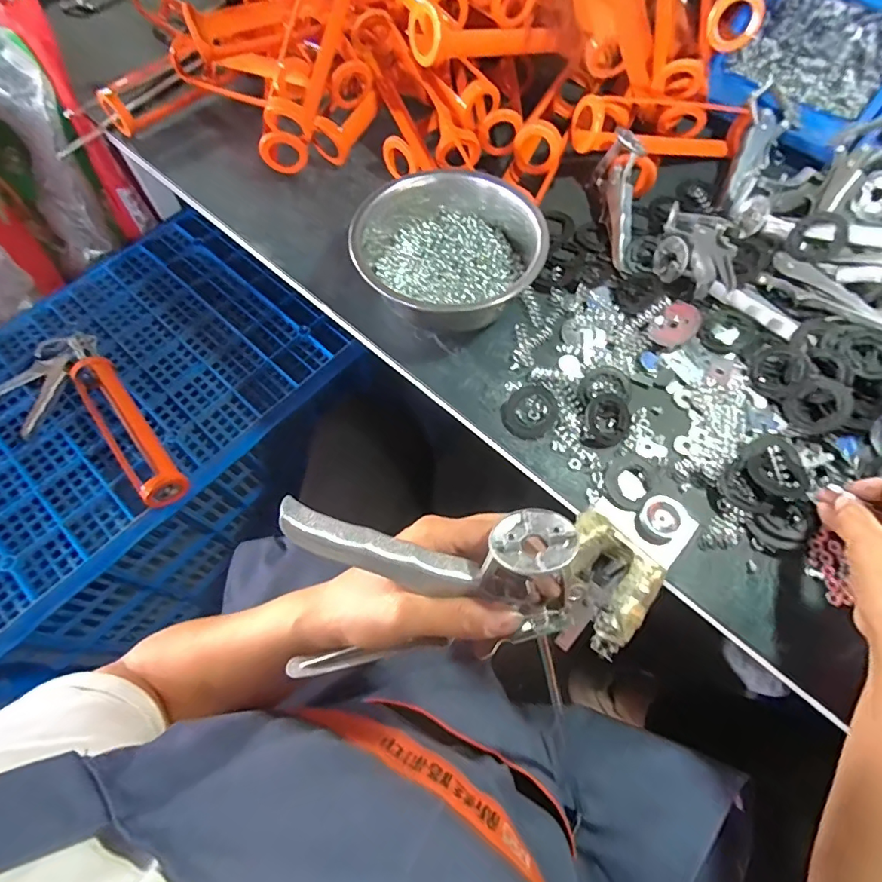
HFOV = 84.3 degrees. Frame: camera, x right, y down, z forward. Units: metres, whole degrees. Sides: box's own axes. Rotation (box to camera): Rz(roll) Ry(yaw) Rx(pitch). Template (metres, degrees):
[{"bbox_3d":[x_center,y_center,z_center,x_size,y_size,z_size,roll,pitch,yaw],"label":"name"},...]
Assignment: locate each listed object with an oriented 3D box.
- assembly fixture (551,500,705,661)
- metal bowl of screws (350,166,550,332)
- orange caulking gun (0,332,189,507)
[{"bbox_3d":[0.136,0.098,0.384,0.075,0.031,0.147,37,71,17],"label":"assembly fixture"},{"bbox_3d":[0.010,-0.186,0.491,0.181,0.085,0.162,20,67,11],"label":"metal bowl of screws"},{"bbox_3d":[-0.475,-0.020,0.657,0.331,0.059,0.147,40,72,18],"label":"orange caulking gun"}]

